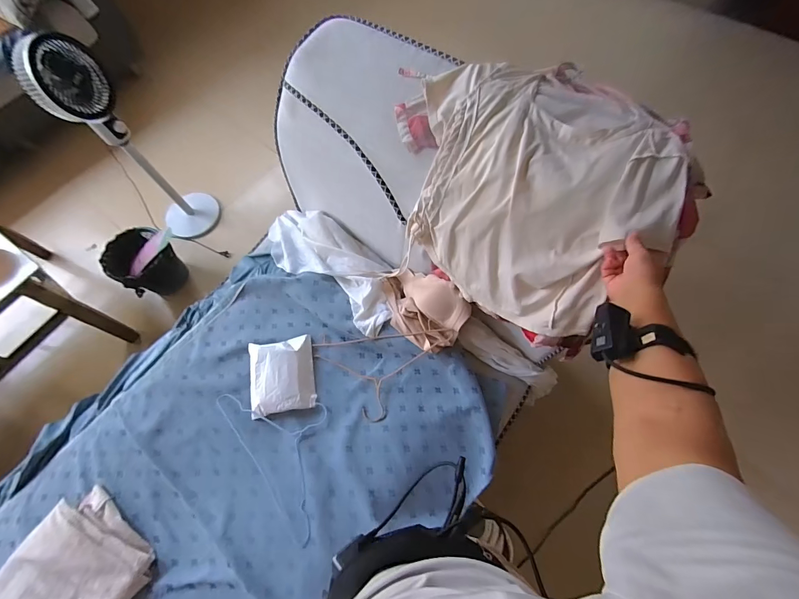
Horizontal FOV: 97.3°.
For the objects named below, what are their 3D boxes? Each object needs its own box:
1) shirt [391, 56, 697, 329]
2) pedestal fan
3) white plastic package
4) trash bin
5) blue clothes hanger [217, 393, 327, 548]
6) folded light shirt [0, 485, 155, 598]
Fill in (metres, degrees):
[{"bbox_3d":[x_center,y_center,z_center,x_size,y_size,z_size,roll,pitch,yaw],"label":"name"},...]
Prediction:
[{"bbox_3d":[0.262,-0.208,0.744,0.458,0.270,0.444,18,70,8],"label":"shirt"},{"bbox_3d":[-1.039,-0.577,1.378,0.229,0.849,0.249,-41,72,-13],"label":"pedestal fan"},{"bbox_3d":[-0.308,0.197,0.916,0.164,0.027,0.185,-11,69,-3],"label":"white plastic package"},{"bbox_3d":[-1.078,-0.155,1.520,0.234,0.249,0.239,-1,68,2],"label":"trash bin"},{"bbox_3d":[-0.266,0.345,0.865,0.207,0.012,0.401,-37,73,-12],"label":"blue clothes hanger"},{"bbox_3d":[-0.740,0.628,0.765,0.270,0.063,0.324,35,74,14],"label":"folded light shirt"}]

